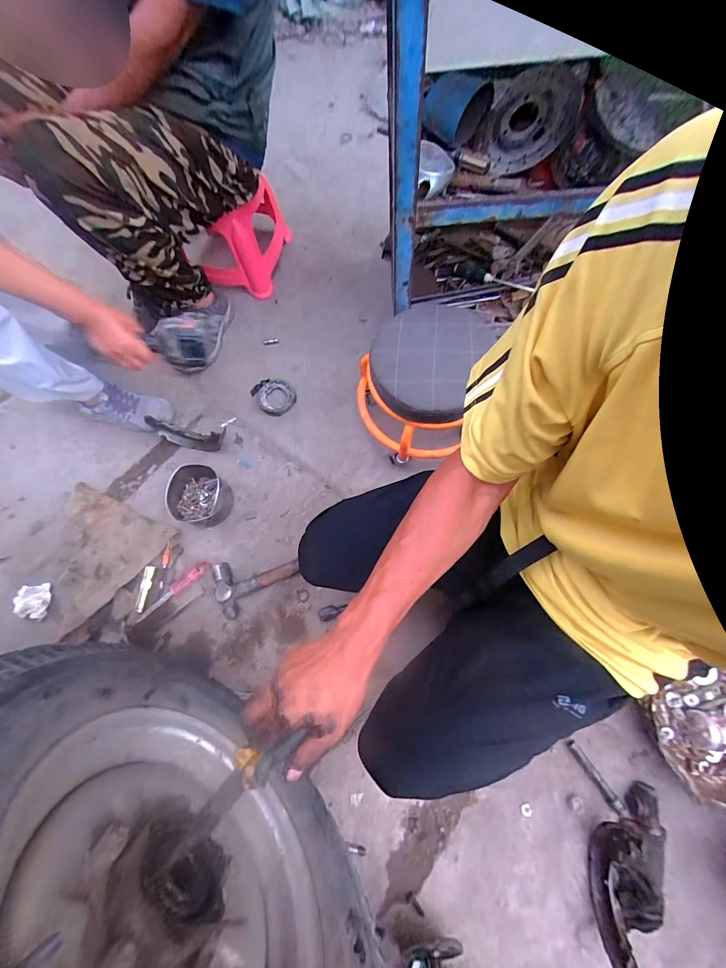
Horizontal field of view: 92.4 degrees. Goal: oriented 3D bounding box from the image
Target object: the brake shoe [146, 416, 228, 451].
[{"bbox_3d":[-0.445,-0.130,0.892,0.197,0.071,0.068,4,71,1],"label":"brake shoe"}]

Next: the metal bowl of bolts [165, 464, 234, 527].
[{"bbox_3d":[-0.391,0.033,0.832,0.136,0.081,0.129,0,71,0],"label":"metal bowl of bolts"}]

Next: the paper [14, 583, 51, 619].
[{"bbox_3d":[-0.743,0.261,0.780,0.078,0.028,0.073,0,71,0],"label":"paper"}]

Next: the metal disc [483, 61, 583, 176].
[{"bbox_3d":[0.301,-0.674,0.635,0.159,0.023,0.167,0,89,34],"label":"metal disc"}]

